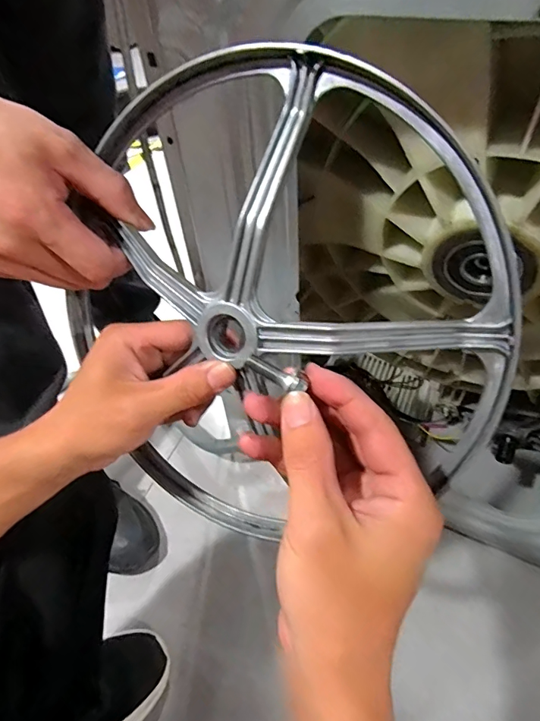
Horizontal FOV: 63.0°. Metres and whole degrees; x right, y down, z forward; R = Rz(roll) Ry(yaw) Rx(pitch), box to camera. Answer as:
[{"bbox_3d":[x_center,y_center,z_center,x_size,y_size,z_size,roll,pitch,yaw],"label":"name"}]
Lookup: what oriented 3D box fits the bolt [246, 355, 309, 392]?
[{"bbox_3d":[0.003,0.008,0.202,0.029,0.006,0.008,27,54,12],"label":"bolt"}]

